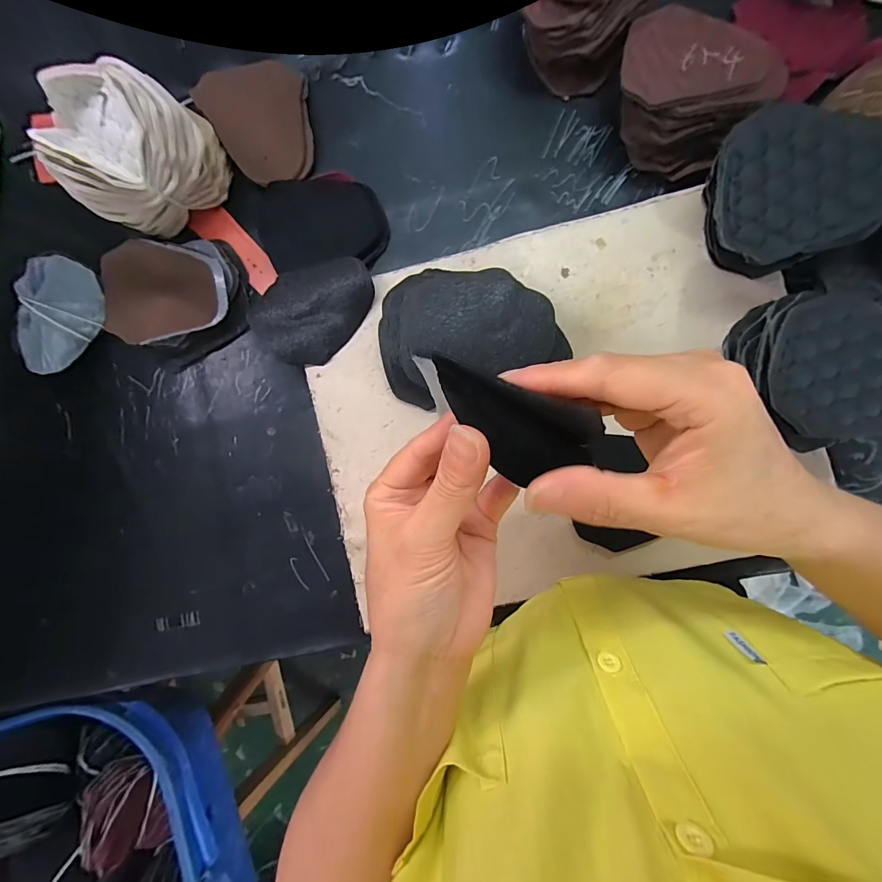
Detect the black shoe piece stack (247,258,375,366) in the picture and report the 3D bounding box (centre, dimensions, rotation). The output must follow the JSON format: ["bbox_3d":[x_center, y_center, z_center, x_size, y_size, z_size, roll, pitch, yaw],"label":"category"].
[{"bbox_3d":[-0.111,-0.116,0.331,0.083,0.018,0.098,38,94,6],"label":"black shoe piece stack"}]

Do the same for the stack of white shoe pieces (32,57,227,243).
[{"bbox_3d":[-0.242,-0.231,0.308,0.100,0.071,0.079,-18,90,4],"label":"stack of white shoe pieces"}]

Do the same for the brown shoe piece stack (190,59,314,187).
[{"bbox_3d":[-0.155,-0.281,0.347,0.086,0.024,0.098,-23,89,4],"label":"brown shoe piece stack"}]

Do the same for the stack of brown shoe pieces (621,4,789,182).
[{"bbox_3d":[0.191,-0.279,0.312,0.118,0.057,0.094,42,93,2],"label":"stack of brown shoe pieces"}]

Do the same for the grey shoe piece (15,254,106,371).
[{"bbox_3d":[-0.339,-0.111,0.349,0.063,0.015,0.099,1,91,-15],"label":"grey shoe piece"}]

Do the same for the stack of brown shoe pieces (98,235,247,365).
[{"bbox_3d":[-0.238,-0.128,0.352,0.121,0.028,0.102,-21,89,4],"label":"stack of brown shoe pieces"}]

